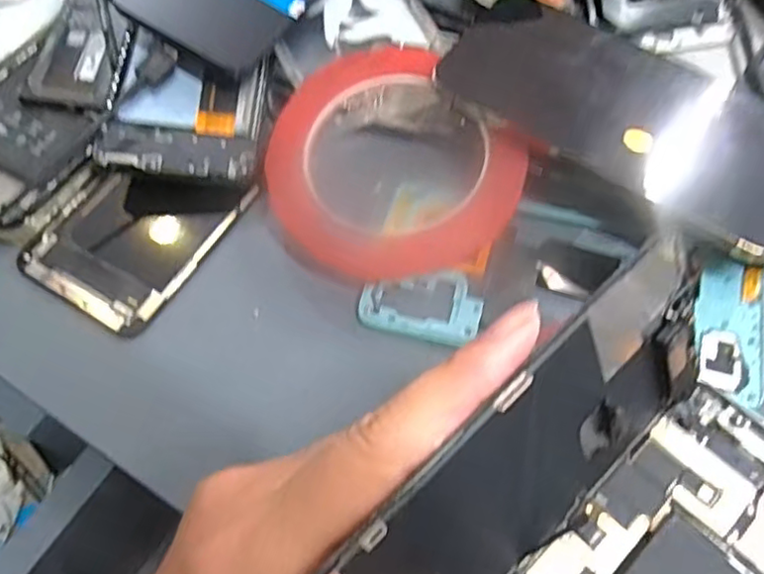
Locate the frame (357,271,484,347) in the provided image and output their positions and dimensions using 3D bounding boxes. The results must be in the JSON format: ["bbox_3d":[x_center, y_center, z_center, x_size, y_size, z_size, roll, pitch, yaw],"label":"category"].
[{"bbox_3d":[0.017,0.006,0.270,0.050,0.004,0.032,10,63,7],"label":"frame"}]

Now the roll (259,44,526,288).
[{"bbox_3d":[0.003,-0.053,0.281,0.101,0.016,0.111,-1,62,1],"label":"roll"}]

